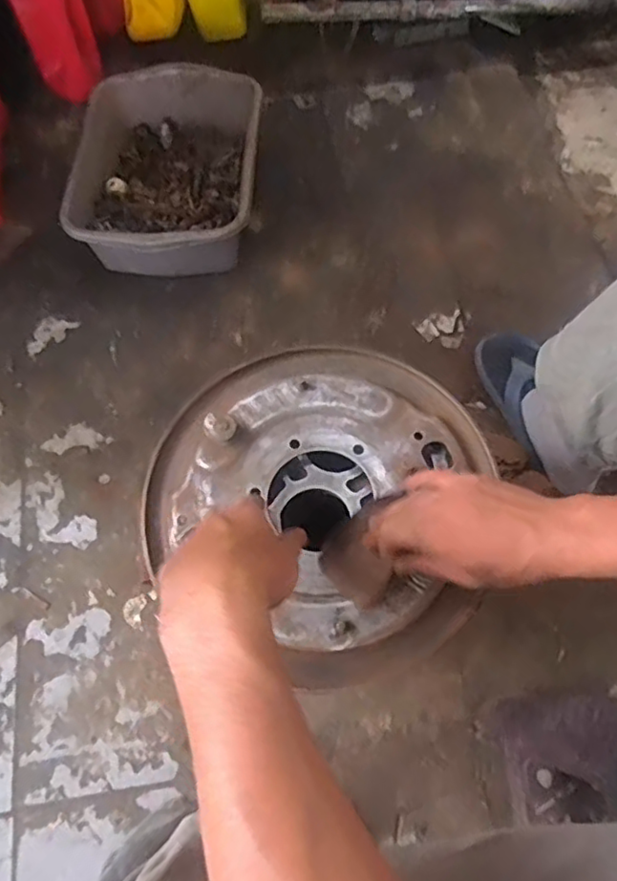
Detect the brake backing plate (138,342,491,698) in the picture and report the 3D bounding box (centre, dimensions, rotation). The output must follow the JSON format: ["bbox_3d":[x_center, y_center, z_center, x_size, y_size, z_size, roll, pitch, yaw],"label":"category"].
[{"bbox_3d":[0.016,0.039,0.555,0.297,0.030,0.275,0,66,0],"label":"brake backing plate"}]

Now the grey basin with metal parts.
[{"bbox_3d":[-0.211,-0.398,0.975,0.268,0.121,0.338,0,67,-1],"label":"grey basin with metal parts"}]

